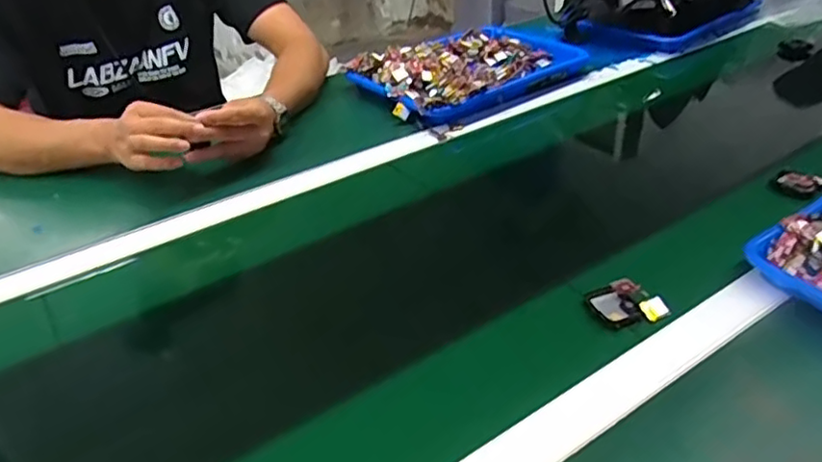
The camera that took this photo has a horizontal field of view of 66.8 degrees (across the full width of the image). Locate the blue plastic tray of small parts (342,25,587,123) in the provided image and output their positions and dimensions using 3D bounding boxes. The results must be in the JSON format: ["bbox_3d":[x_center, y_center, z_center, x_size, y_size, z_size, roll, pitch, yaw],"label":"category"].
[{"bbox_3d":[0.098,-0.267,0.989,0.356,0.049,0.235,-26,41,-27],"label":"blue plastic tray of small parts"}]

